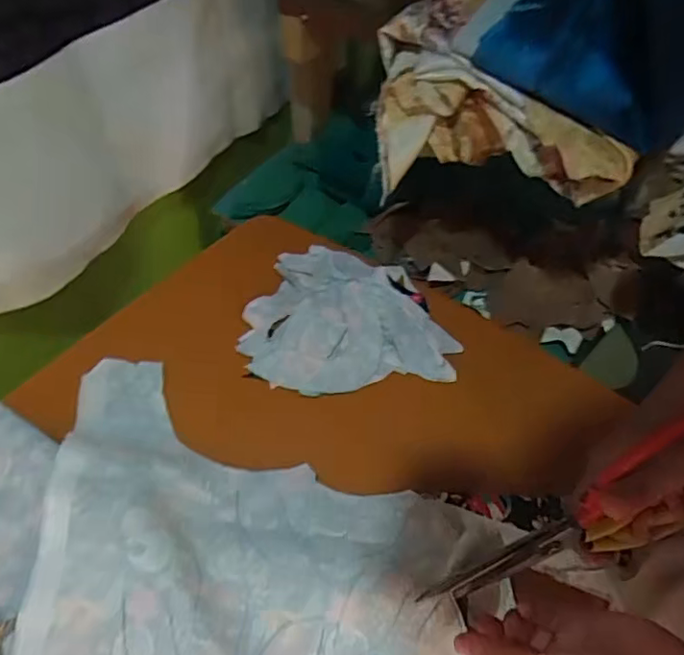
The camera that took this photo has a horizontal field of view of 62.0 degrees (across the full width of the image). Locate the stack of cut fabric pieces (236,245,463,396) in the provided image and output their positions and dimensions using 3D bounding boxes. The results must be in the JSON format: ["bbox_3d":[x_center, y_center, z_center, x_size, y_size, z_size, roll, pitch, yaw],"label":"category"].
[{"bbox_3d":[0.010,-0.015,0.554,0.195,0.019,0.170,6,52,-1],"label":"stack of cut fabric pieces"}]

